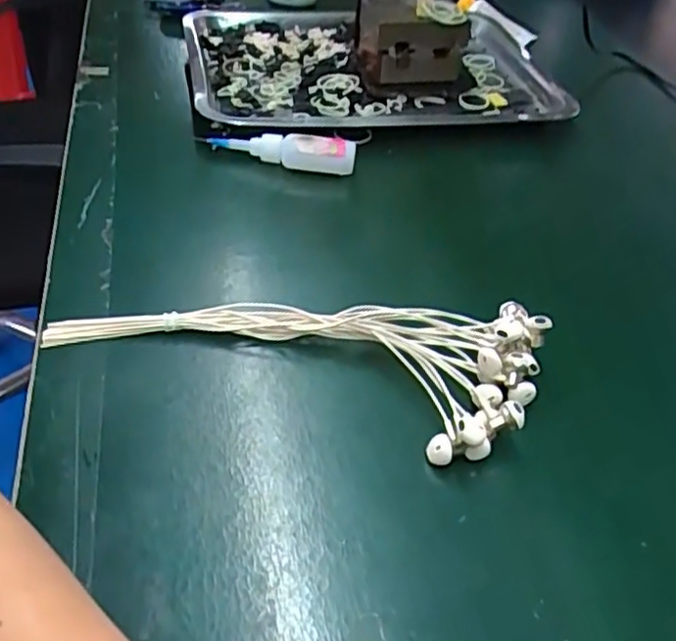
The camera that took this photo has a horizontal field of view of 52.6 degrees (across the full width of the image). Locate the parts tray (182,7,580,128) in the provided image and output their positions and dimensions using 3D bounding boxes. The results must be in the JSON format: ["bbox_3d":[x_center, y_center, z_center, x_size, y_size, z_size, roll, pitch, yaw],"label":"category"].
[{"bbox_3d":[0.024,-0.271,0.698,0.351,0.027,0.284,-7,44,-12],"label":"parts tray"}]

